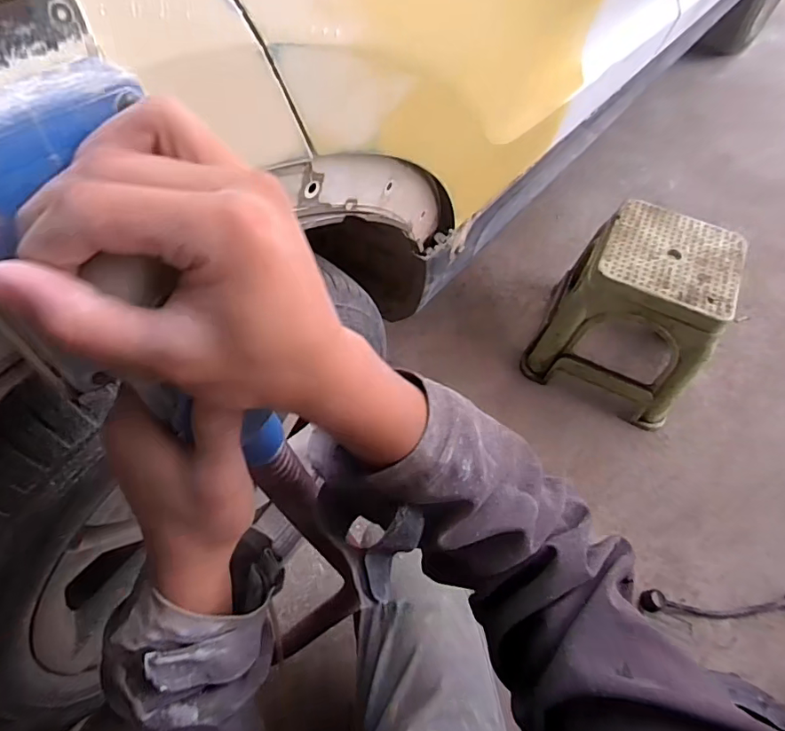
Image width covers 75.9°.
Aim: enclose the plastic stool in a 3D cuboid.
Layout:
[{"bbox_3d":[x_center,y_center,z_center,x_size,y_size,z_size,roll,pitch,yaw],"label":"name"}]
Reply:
[{"bbox_3d":[0.512,-0.104,1.067,0.320,0.327,0.282,24,61,10],"label":"plastic stool"}]

